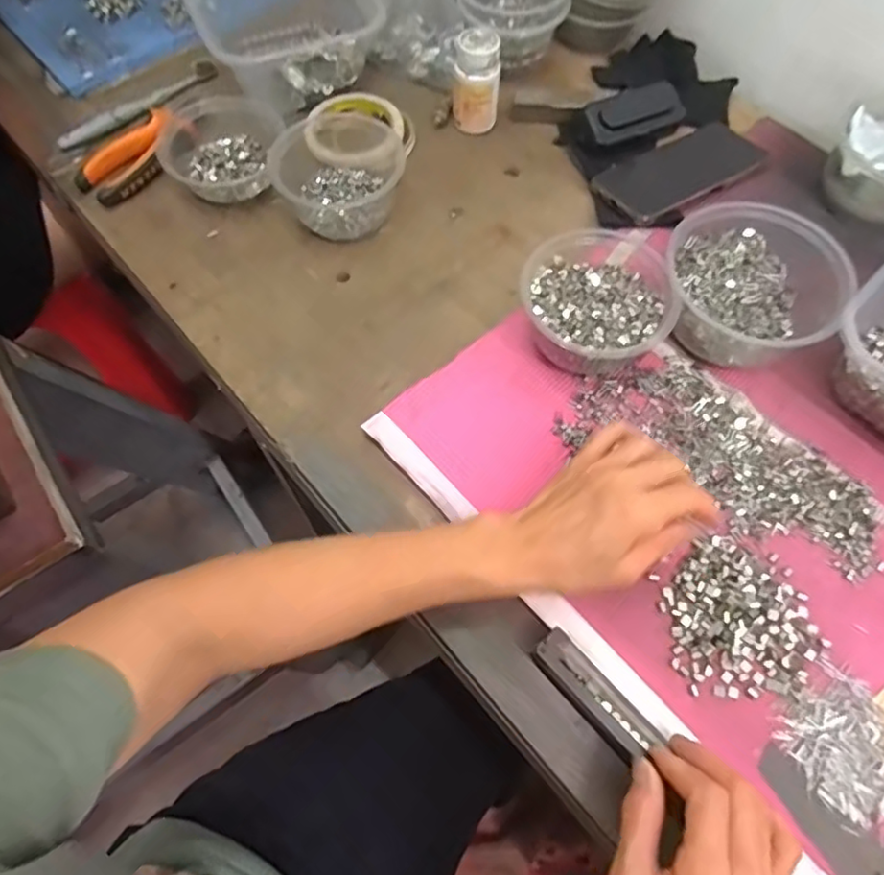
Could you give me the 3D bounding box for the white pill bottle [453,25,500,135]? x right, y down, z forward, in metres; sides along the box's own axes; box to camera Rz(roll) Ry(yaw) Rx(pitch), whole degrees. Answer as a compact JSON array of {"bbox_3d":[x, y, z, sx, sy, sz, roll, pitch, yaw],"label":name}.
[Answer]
[{"bbox_3d":[0.034,-0.346,0.599,0.042,0.079,0.047,3,65,3],"label":"white pill bottle"}]

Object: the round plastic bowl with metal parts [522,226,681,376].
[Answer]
[{"bbox_3d":[0.118,-0.103,0.483,0.108,0.059,0.114,0,65,1],"label":"round plastic bowl with metal parts"}]

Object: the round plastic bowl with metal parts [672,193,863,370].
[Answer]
[{"bbox_3d":[0.246,-0.128,0.489,0.132,0.058,0.151,28,68,14],"label":"round plastic bowl with metal parts"}]

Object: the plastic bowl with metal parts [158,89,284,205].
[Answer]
[{"bbox_3d":[-0.207,-0.277,0.582,0.108,0.048,0.115,0,65,1],"label":"plastic bowl with metal parts"}]

